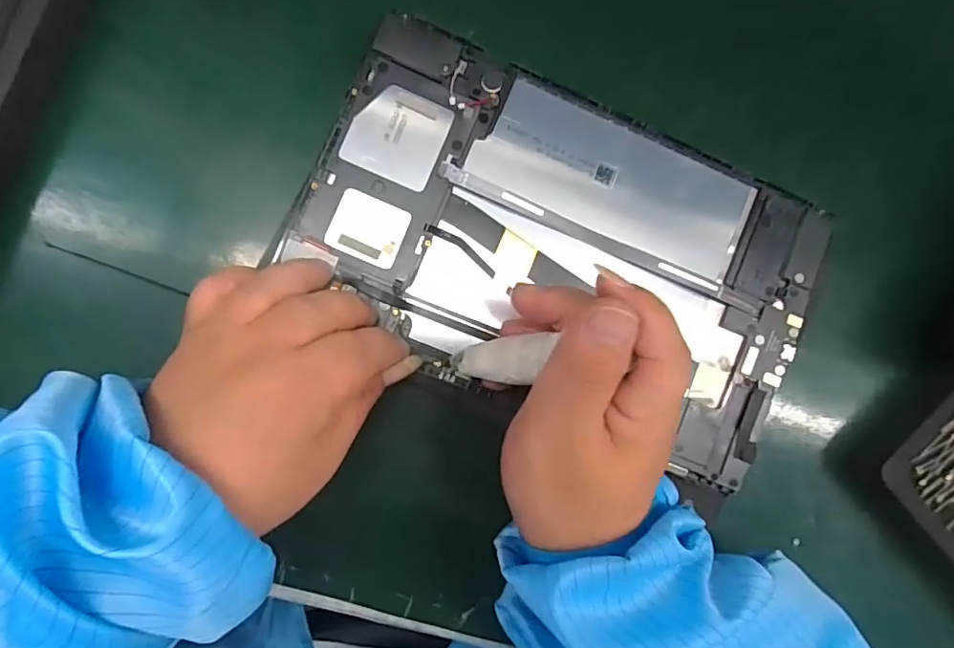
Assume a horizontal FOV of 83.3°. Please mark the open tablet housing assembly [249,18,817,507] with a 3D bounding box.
[{"bbox_3d":[0.041,-0.036,0.250,0.238,0.015,0.151,21,84,-7],"label":"open tablet housing assembly"}]

